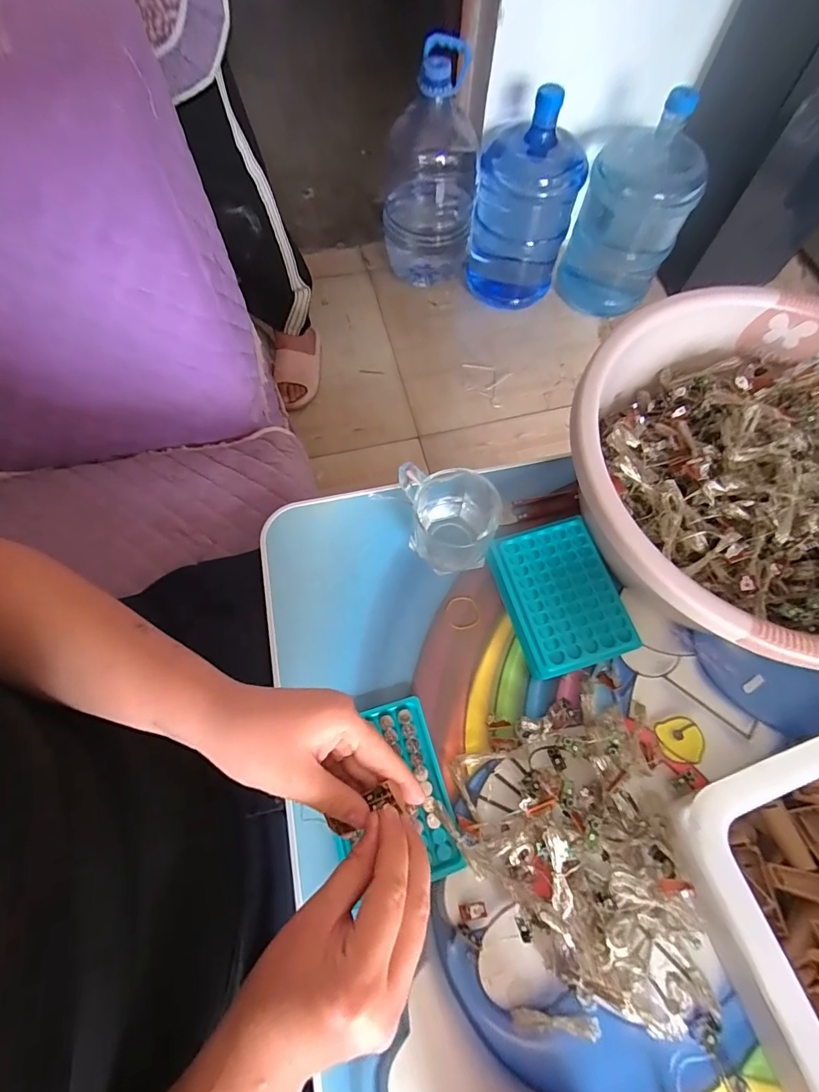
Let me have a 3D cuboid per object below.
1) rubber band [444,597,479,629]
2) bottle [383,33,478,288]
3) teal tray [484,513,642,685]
[{"bbox_3d":[0.049,0.063,0.429,0.031,0.004,0.030,0,77,1],"label":"rubber band"},{"bbox_3d":[0.044,-0.908,1.138,0.217,0.441,0.212,-5,69,-3],"label":"bottle"},{"bbox_3d":[0.135,0.045,0.413,0.095,0.028,0.128,-17,70,-7],"label":"teal tray"}]

